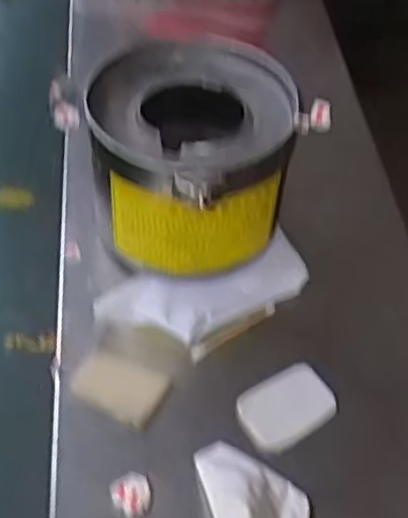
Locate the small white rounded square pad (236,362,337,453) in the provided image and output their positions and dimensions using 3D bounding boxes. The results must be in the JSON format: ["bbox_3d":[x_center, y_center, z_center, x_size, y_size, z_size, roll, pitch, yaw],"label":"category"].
[{"bbox_3d":[0.053,0.093,0.468,0.059,0.011,0.039,-23,56,-23],"label":"small white rounded square pad"}]

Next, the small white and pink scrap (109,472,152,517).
[{"bbox_3d":[-0.041,0.136,0.428,0.023,0.010,0.024,3,50,-4],"label":"small white and pink scrap"}]

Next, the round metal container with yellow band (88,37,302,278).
[{"bbox_3d":[-0.008,-0.071,0.532,0.138,0.108,0.149,15,51,6],"label":"round metal container with yellow band"}]

